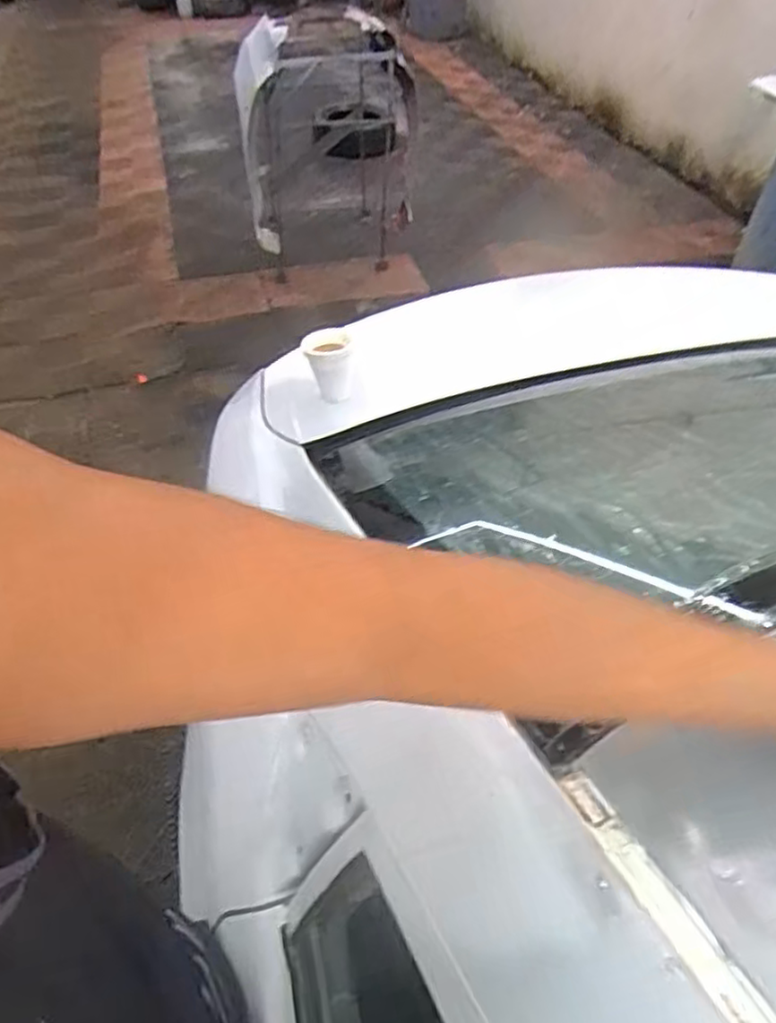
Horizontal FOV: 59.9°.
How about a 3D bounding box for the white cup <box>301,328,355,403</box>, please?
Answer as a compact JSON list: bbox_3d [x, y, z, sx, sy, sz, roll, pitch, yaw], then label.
[{"bbox_3d":[-0.092,-0.223,1.055,0.077,0.093,0.078,-6,47,-7],"label":"white cup"}]

